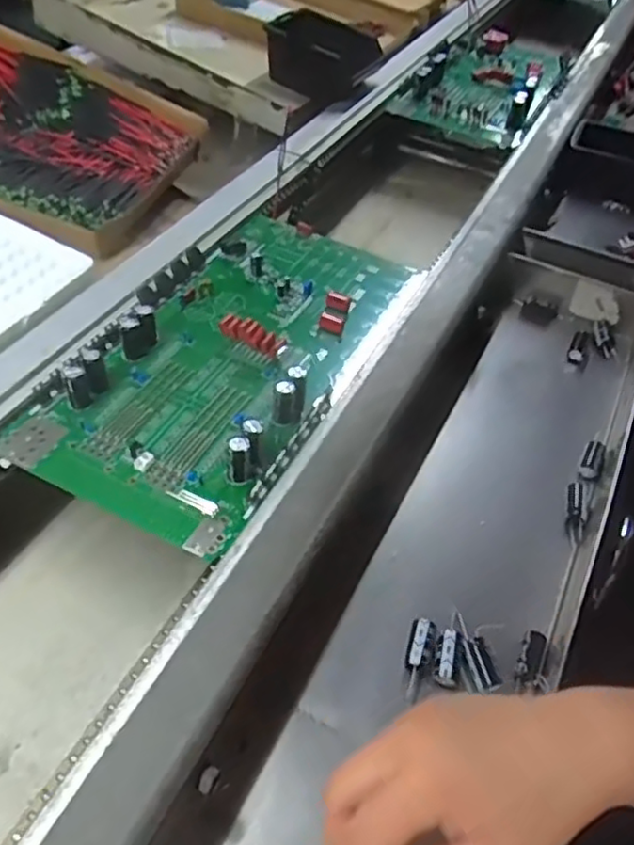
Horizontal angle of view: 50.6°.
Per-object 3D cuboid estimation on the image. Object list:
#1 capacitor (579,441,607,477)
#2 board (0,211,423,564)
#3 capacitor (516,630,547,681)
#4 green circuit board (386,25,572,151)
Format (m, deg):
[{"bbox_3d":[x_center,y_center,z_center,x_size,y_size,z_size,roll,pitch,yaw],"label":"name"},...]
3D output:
[{"bbox_3d":[0.224,0.029,0.545,0.015,0.011,0.037,26,52,15],"label":"capacitor"},{"bbox_3d":[-0.060,-0.072,0.533,0.182,0.036,0.359,24,51,13],"label":"board"},{"bbox_3d":[0.136,0.148,0.424,0.014,0.011,0.031,20,50,10],"label":"capacitor"},{"bbox_3d":[0.239,-0.471,0.933,0.179,0.063,0.349,24,51,14],"label":"green circuit board"}]

